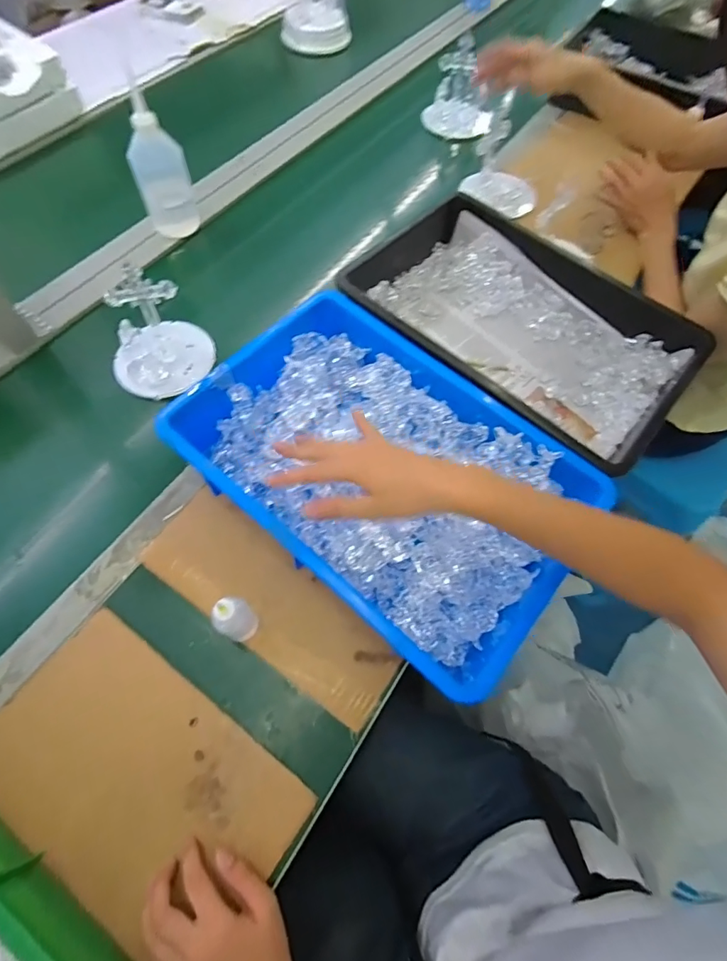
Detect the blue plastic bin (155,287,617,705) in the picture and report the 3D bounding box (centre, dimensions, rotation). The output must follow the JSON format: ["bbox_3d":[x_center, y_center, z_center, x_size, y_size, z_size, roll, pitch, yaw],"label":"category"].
[{"bbox_3d":[0.016,-0.012,0.520,0.432,0.092,0.287,39,68,15],"label":"blue plastic bin"}]

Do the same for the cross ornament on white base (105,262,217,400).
[{"bbox_3d":[-0.272,-0.188,0.600,0.126,0.115,0.101,-38,71,-19],"label":"cross ornament on white base"}]

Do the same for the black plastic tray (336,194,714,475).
[{"bbox_3d":[0.191,-0.205,0.628,0.455,0.103,0.279,40,69,16],"label":"black plastic tray"}]

